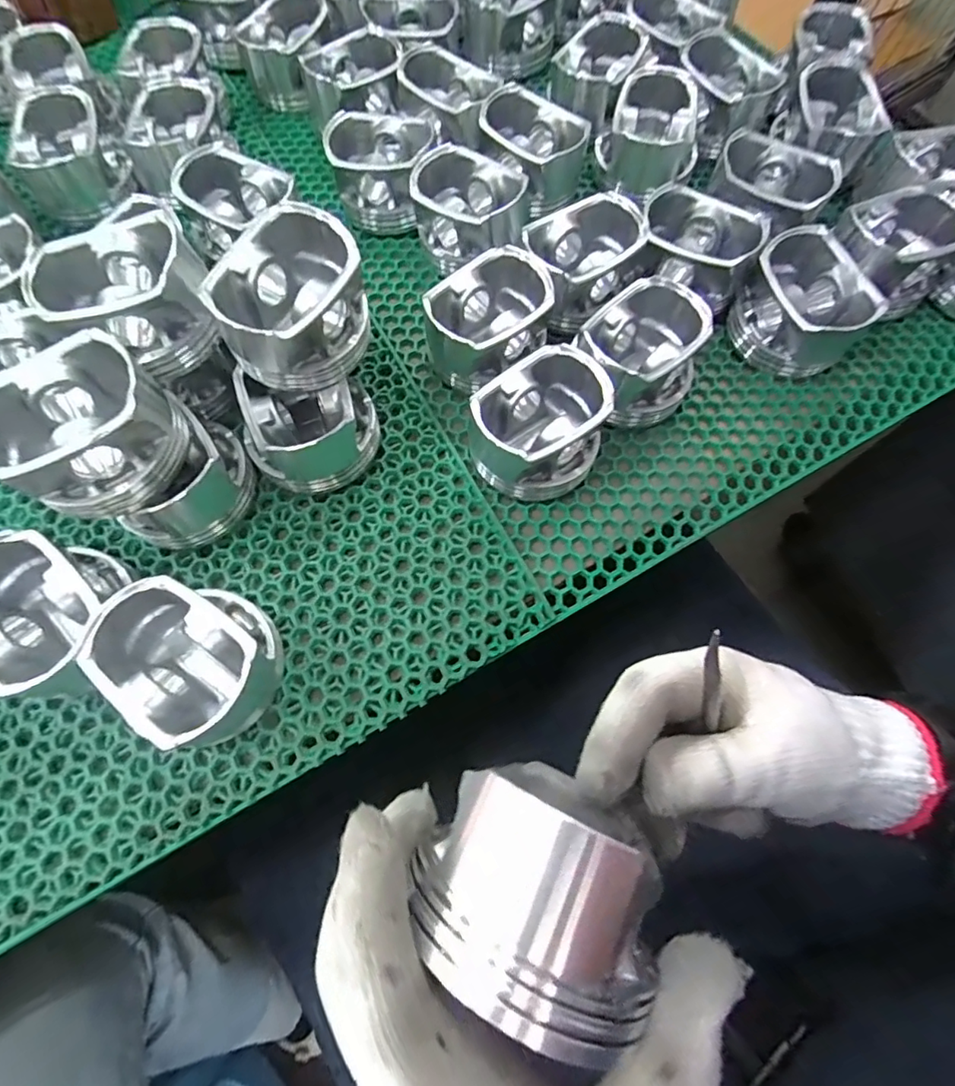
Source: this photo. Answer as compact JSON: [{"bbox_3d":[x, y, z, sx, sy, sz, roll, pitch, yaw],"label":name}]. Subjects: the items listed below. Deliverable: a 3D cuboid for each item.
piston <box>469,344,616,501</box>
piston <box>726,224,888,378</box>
[{"bbox_3d":[0.034,-0.065,0.302,0.074,0.050,0.075,0,69,0],"label":"piston"},{"bbox_3d":[0.206,-0.150,0.337,0.075,0.054,0.075,0,69,1],"label":"piston"}]

